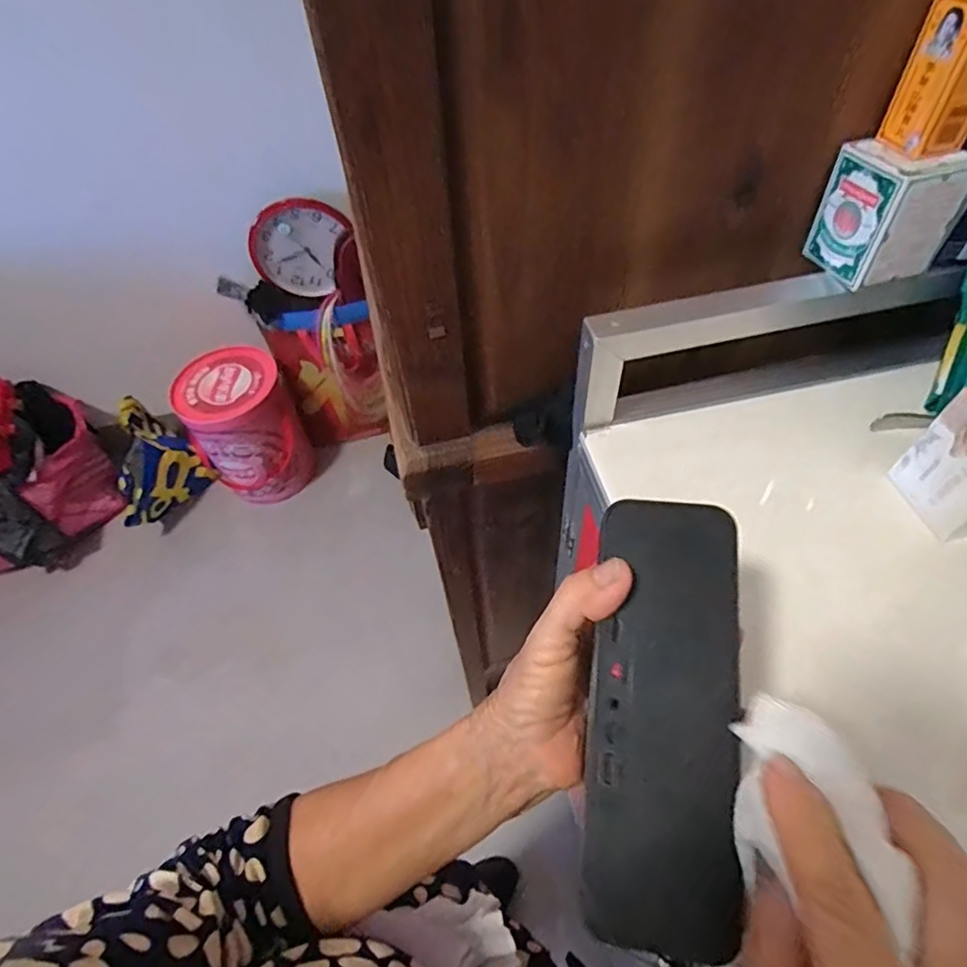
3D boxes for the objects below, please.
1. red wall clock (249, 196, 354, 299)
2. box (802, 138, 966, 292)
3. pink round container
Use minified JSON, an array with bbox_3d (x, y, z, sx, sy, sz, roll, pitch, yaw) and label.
[{"bbox_3d":[-0.439,-0.548,1.376,0.231,0.227,0.055,-5,55,-1],"label":"red wall clock"},{"bbox_3d":[0.267,-0.181,0.378,0.060,0.072,0.060,-16,56,-8],"label":"box"},{"bbox_3d":[-0.627,-0.145,1.547,0.267,0.373,0.260,-1,55,2],"label":"pink round container"}]

